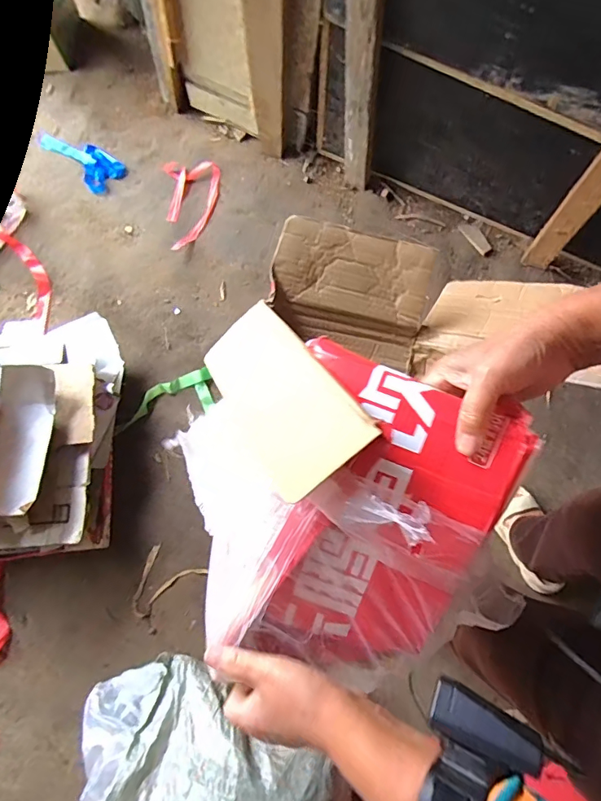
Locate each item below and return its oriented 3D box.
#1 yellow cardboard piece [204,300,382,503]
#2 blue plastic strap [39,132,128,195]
[{"bbox_3d":[-0.029,-0.018,0.412,0.090,0.016,0.244,-42,42,5],"label":"yellow cardboard piece"},{"bbox_3d":[-0.659,-0.736,1.373,0.271,0.040,0.123,39,79,10],"label":"blue plastic strap"}]

